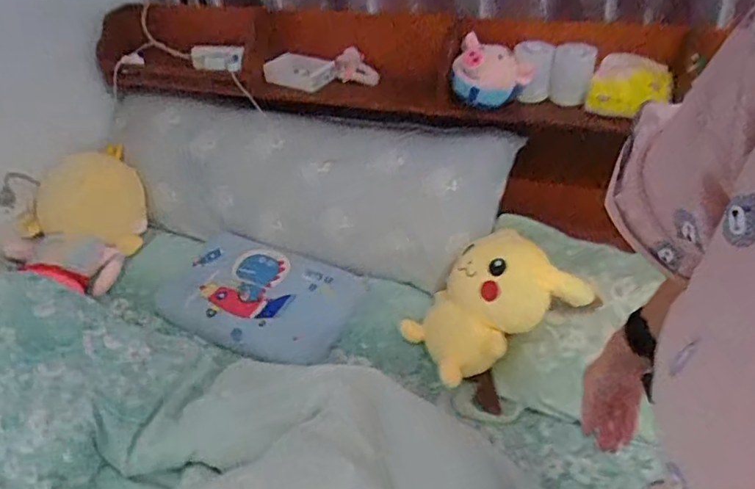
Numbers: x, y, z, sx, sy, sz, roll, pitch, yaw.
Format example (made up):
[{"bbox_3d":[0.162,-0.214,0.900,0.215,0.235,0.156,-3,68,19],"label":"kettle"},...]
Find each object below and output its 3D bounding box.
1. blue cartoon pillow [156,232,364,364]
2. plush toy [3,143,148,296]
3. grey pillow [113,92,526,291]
[{"bbox_3d":[-0.276,0.108,1.263,0.452,0.055,0.277,17,43,19],"label":"blue cartoon pillow"},{"bbox_3d":[-0.742,-0.068,1.416,0.337,0.185,0.349,-23,44,-22],"label":"plush toy"},{"bbox_3d":[-0.193,-0.168,1.391,0.989,0.140,0.390,13,84,12],"label":"grey pillow"}]

